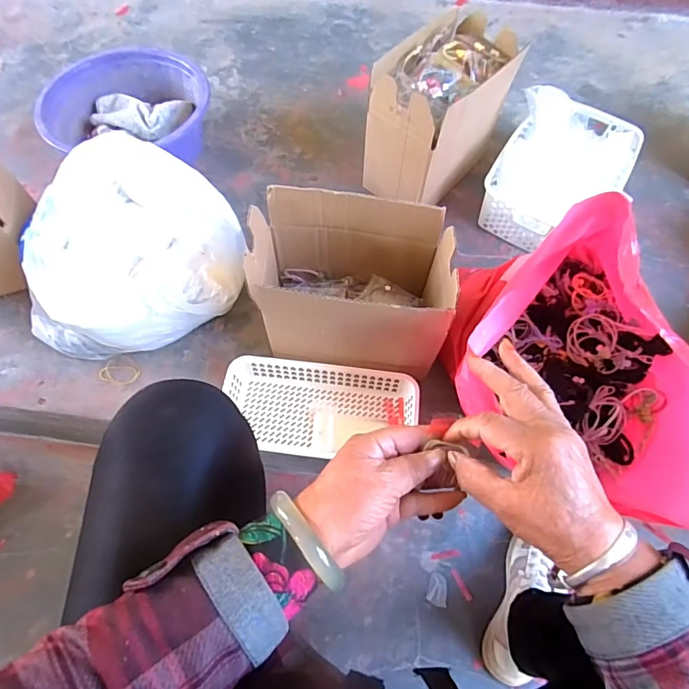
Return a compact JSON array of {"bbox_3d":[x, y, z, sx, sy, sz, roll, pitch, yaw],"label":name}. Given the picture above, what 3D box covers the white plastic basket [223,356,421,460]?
[{"bbox_3d":[-0.034,0.091,0.647,0.264,0.056,0.122,6,62,1],"label":"white plastic basket"}]

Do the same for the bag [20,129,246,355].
[{"bbox_3d":[-0.306,-0.130,0.675,0.297,0.172,0.265,-4,63,-3],"label":"bag"}]

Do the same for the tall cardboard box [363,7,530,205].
[{"bbox_3d":[0.159,-0.379,0.784,0.148,0.217,0.247,39,68,17],"label":"tall cardboard box"}]

